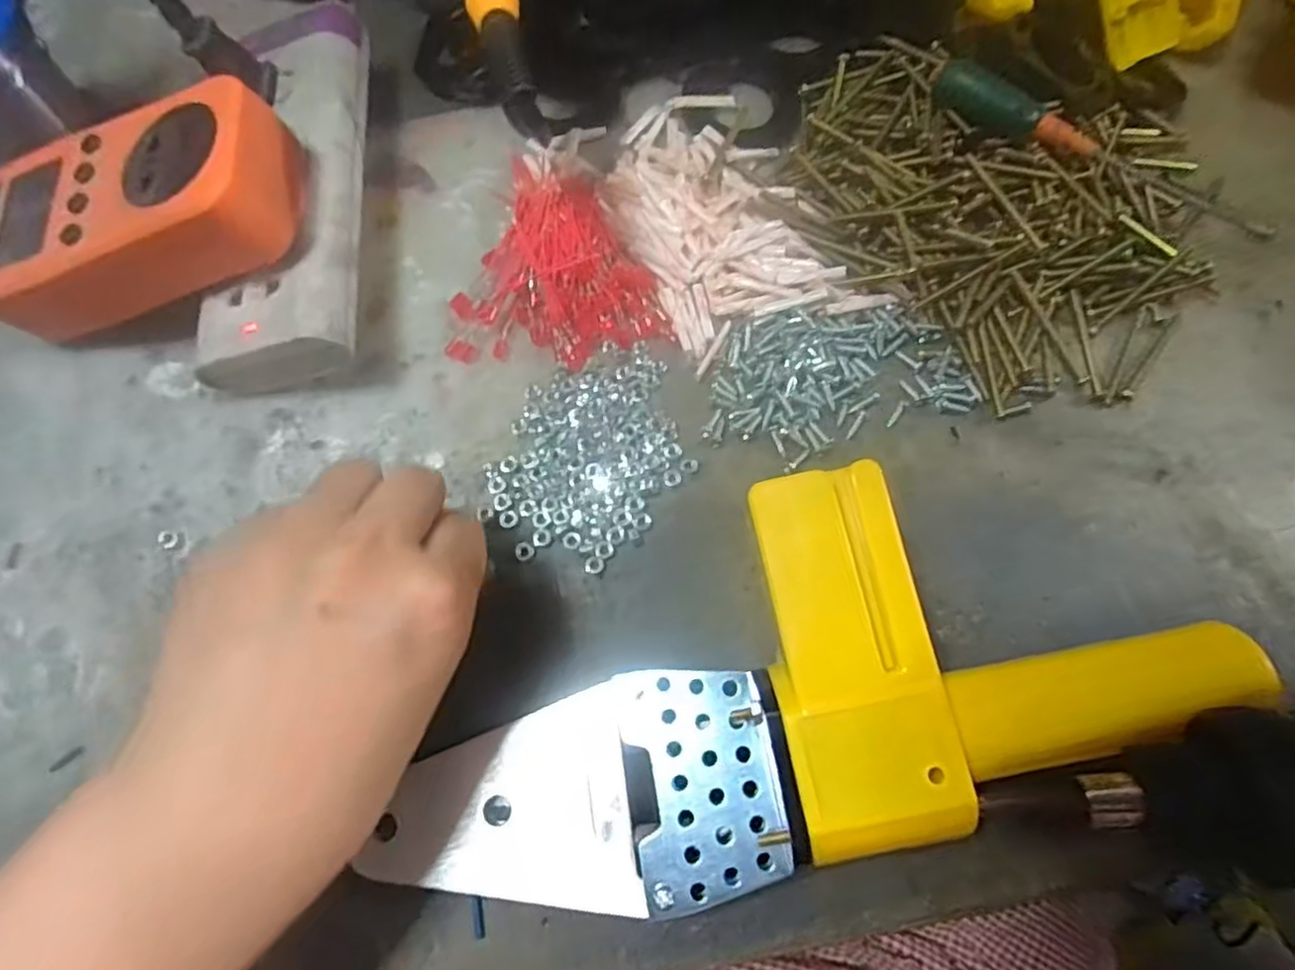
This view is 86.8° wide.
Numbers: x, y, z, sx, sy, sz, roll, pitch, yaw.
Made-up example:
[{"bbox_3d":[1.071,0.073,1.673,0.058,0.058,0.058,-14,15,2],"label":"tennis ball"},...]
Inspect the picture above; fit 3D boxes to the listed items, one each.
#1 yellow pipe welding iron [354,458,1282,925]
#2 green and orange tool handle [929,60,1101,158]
[{"bbox_3d":[0.041,0.061,0.216,0.259,0.036,0.106,-18,72,6],"label":"yellow pipe welding iron"},{"bbox_3d":[0.158,-0.162,0.300,0.075,0.021,0.012,38,74,10],"label":"green and orange tool handle"}]

